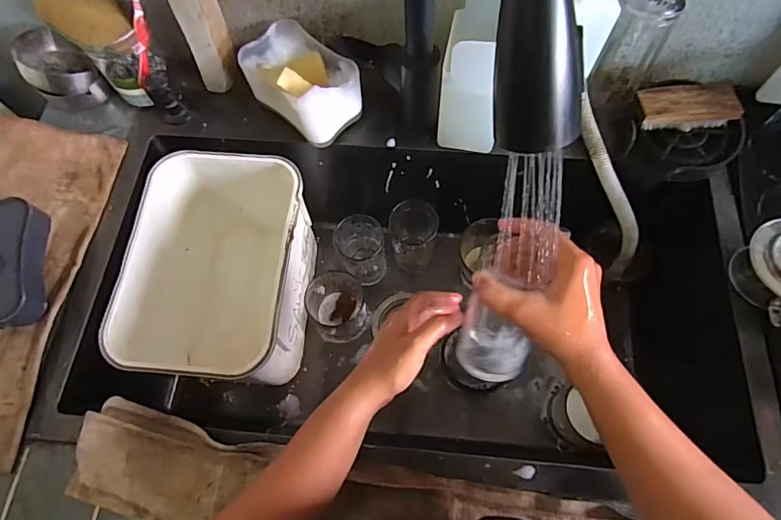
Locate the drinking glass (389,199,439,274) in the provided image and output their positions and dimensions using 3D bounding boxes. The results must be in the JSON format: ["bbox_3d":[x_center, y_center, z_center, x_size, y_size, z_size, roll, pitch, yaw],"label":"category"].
[{"bbox_3d":[0.034,-0.035,0.694,0.070,0.152,0.067,-1,68,2],"label":"drinking glass"}]

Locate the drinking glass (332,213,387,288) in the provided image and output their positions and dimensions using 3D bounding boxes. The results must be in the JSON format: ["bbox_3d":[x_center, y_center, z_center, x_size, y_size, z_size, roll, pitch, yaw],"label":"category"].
[{"bbox_3d":[-0.041,-0.012,0.677,0.065,0.132,0.075,-1,68,2],"label":"drinking glass"}]

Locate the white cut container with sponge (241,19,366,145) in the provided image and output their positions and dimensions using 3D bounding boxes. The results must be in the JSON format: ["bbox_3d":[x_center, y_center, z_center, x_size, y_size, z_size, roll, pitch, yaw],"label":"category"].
[{"bbox_3d":[-0.110,-0.225,0.563,0.091,0.082,0.136,-43,72,-14],"label":"white cut container with sponge"}]

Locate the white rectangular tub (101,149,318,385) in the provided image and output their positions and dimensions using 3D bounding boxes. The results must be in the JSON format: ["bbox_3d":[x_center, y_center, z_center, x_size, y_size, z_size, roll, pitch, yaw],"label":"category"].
[{"bbox_3d":[-0.226,0.013,0.656,0.220,0.239,0.313,3,68,4],"label":"white rectangular tub"}]

